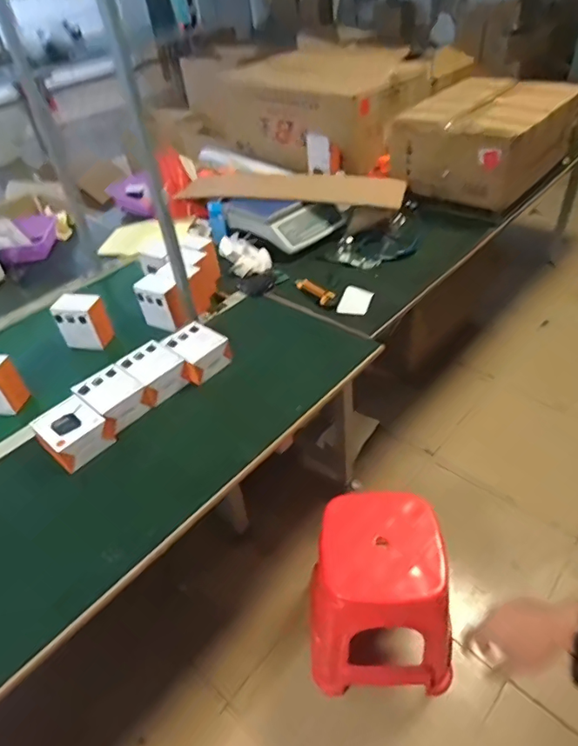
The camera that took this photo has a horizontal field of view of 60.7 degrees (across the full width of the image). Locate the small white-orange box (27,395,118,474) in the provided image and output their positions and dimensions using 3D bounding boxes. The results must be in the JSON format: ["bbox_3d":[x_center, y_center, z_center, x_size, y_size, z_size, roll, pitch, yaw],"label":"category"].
[{"bbox_3d":[-0.400,0.110,0.916,0.125,0.055,0.109,26,52,31],"label":"small white-orange box"}]

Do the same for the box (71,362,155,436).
[{"bbox_3d":[-0.344,0.048,0.974,0.125,0.060,0.100,28,53,32],"label":"box"}]

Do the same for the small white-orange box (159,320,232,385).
[{"bbox_3d":[-0.197,-0.045,1.053,0.109,0.069,0.104,-36,50,-28],"label":"small white-orange box"}]

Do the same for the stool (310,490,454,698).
[{"bbox_3d":[0.204,0.517,1.148,0.318,0.412,0.287,-4,43,4],"label":"stool"}]

